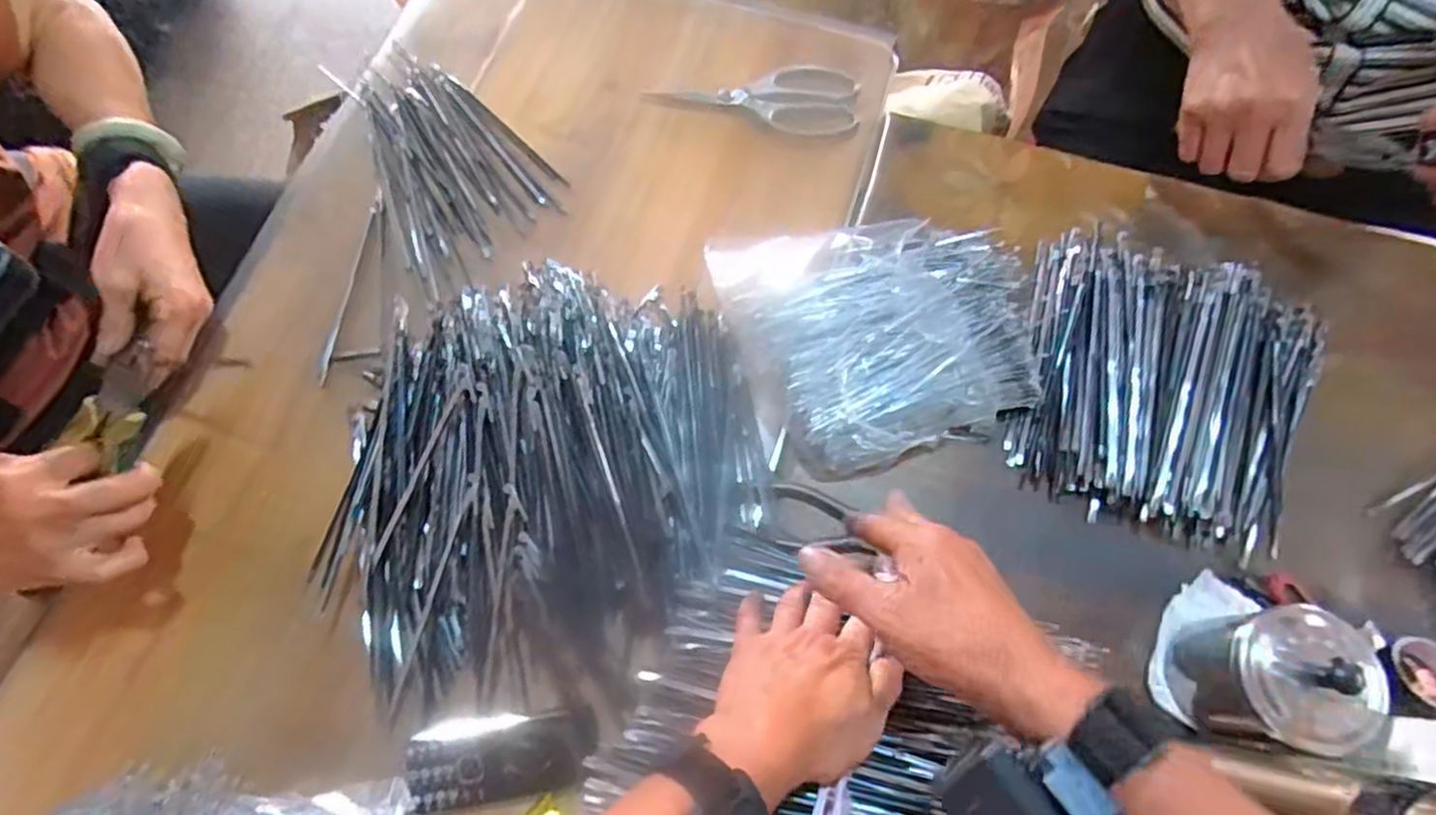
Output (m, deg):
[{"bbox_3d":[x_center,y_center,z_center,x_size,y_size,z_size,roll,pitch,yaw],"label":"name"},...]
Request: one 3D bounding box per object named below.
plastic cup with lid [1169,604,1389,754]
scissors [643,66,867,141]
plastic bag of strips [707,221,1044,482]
[{"bbox_3d":[0.358,0.169,0.468,0.088,0.108,0.078,-1,71,0],"label":"plastic cup with lid"},{"bbox_3d":[0.034,-0.295,0.693,0.195,0.010,0.075,12,71,5],"label":"scissors"},{"bbox_3d":[0.126,-0.067,0.587,0.221,0.073,0.218,-15,71,-5],"label":"plastic bag of strips"}]

